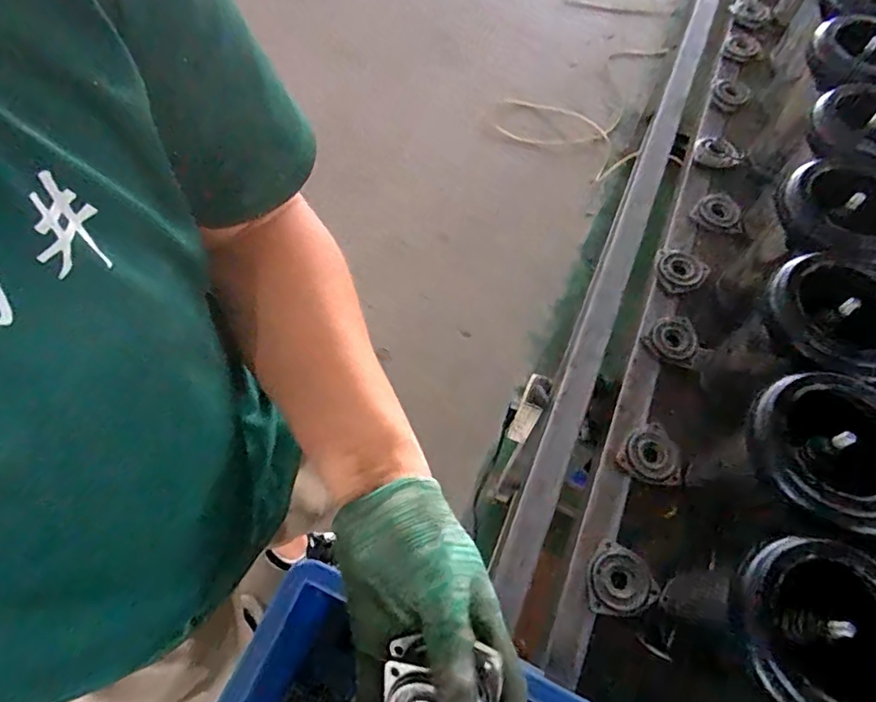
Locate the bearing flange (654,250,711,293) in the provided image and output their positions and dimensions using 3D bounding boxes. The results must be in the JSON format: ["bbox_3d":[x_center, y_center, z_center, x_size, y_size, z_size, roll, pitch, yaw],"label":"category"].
[{"bbox_3d":[0.312,-0.108,0.688,0.059,0.017,0.060,0,63,-1],"label":"bearing flange"}]

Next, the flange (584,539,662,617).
[{"bbox_3d":[0.174,0.219,0.516,0.065,0.013,0.064,-15,60,0],"label":"flange"}]

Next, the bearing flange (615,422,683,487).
[{"bbox_3d":[0.234,0.112,0.573,0.060,0.020,0.067,38,69,17],"label":"bearing flange"}]

